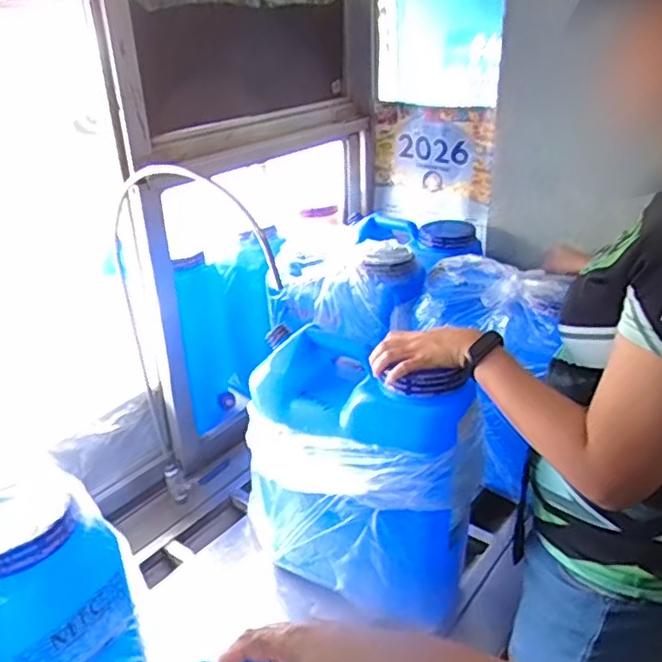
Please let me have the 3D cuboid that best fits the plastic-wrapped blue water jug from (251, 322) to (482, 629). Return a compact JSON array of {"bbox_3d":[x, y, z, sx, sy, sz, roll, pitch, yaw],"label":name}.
[{"bbox_3d":[0.022,0.217,1.009,0.184,0.408,0.363,-26,34,-38],"label":"plastic-wrapped blue water jug"}]

